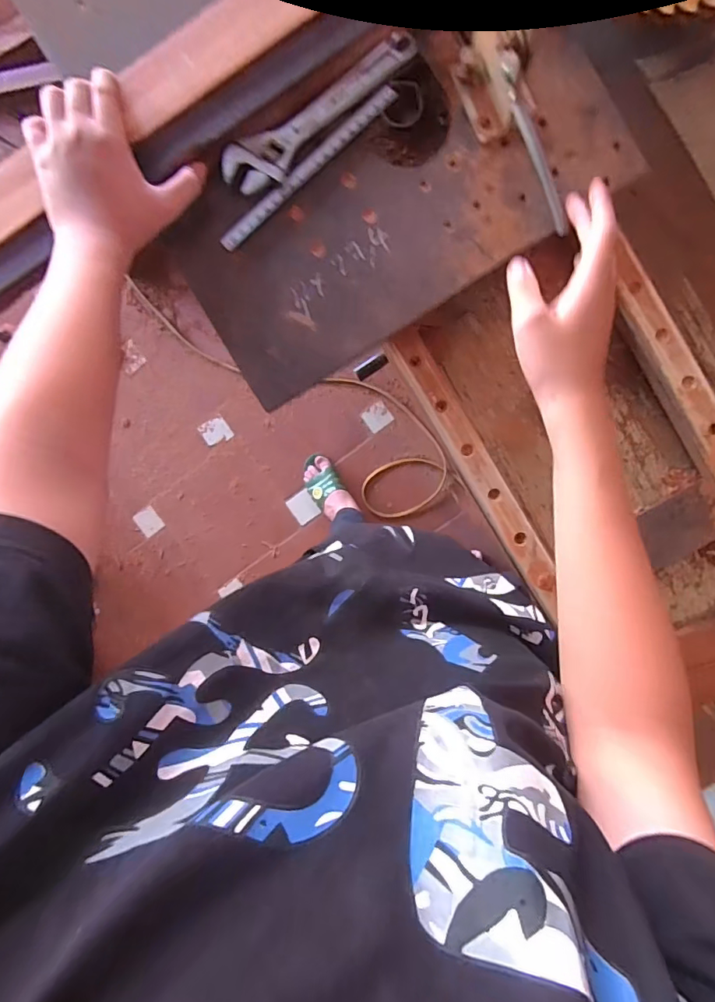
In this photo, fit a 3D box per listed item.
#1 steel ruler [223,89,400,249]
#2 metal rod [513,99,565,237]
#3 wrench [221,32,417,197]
[{"bbox_3d":[-0.045,-0.296,0.441,0.196,0.004,0.015,-40,104,4],"label":"steel ruler"},{"bbox_3d":[0.148,-0.267,0.397,0.009,0.007,0.106,-22,99,5],"label":"metal rod"},{"bbox_3d":[-0.030,-0.336,0.434,0.196,0.012,0.045,-32,92,5],"label":"wrench"}]

